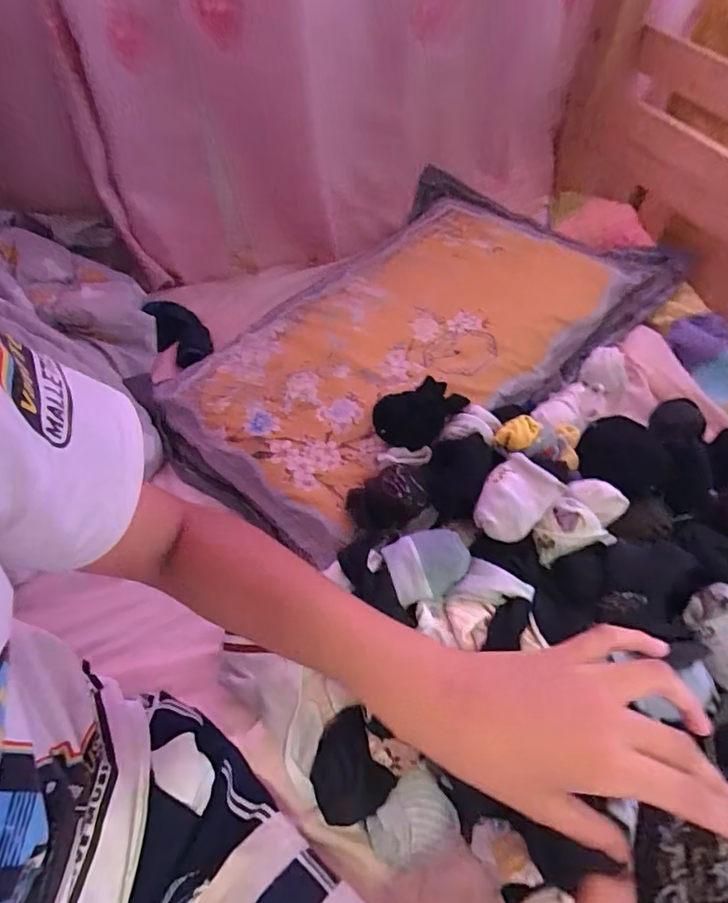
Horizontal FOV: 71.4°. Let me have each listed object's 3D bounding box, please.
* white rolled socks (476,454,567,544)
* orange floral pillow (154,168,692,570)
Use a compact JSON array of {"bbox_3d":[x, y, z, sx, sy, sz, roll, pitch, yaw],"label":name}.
[{"bbox_3d":[0.155,0.051,0.524,0.065,0.043,0.082,37,60,26],"label":"white rolled socks"},{"bbox_3d":[0.084,-0.170,0.768,0.485,0.102,0.732,33,59,24],"label":"orange floral pillow"}]

